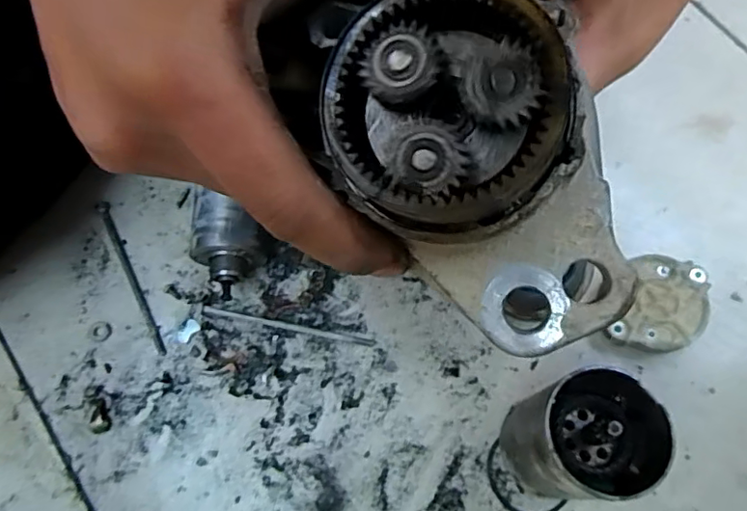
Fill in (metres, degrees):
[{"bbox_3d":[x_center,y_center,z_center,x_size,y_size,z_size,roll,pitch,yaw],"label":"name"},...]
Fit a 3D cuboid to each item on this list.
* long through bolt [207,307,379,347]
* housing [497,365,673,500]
[{"bbox_3d":[-0.059,0.049,0.396,0.120,0.006,0.005,11,72,3],"label":"long through bolt"},{"bbox_3d":[0.114,0.106,0.329,0.062,0.107,0.058,1,72,0],"label":"housing"}]

